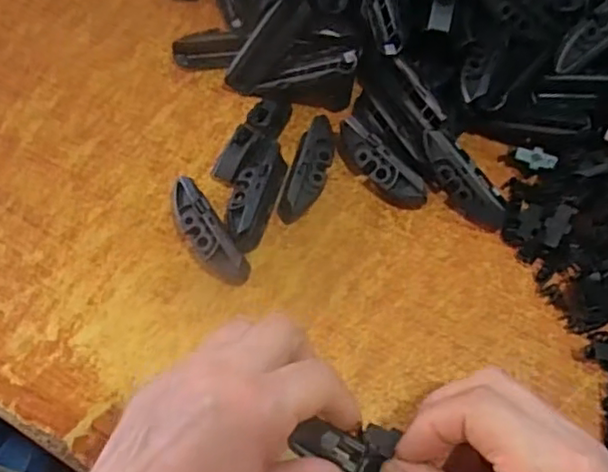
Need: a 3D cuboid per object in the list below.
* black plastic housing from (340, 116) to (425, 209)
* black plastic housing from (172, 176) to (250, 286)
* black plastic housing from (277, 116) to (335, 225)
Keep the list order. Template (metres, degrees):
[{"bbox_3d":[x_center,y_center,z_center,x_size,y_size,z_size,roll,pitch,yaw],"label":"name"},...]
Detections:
[{"bbox_3d":[0.045,-0.043,0.393,0.017,0.026,0.069,-39,69,-22],"label":"black plastic housing"},{"bbox_3d":[-0.054,0.000,0.362,0.022,0.025,0.070,-33,67,-20],"label":"black plastic housing"},{"bbox_3d":[0.005,-0.041,0.392,0.021,0.021,0.070,20,61,8],"label":"black plastic housing"}]

